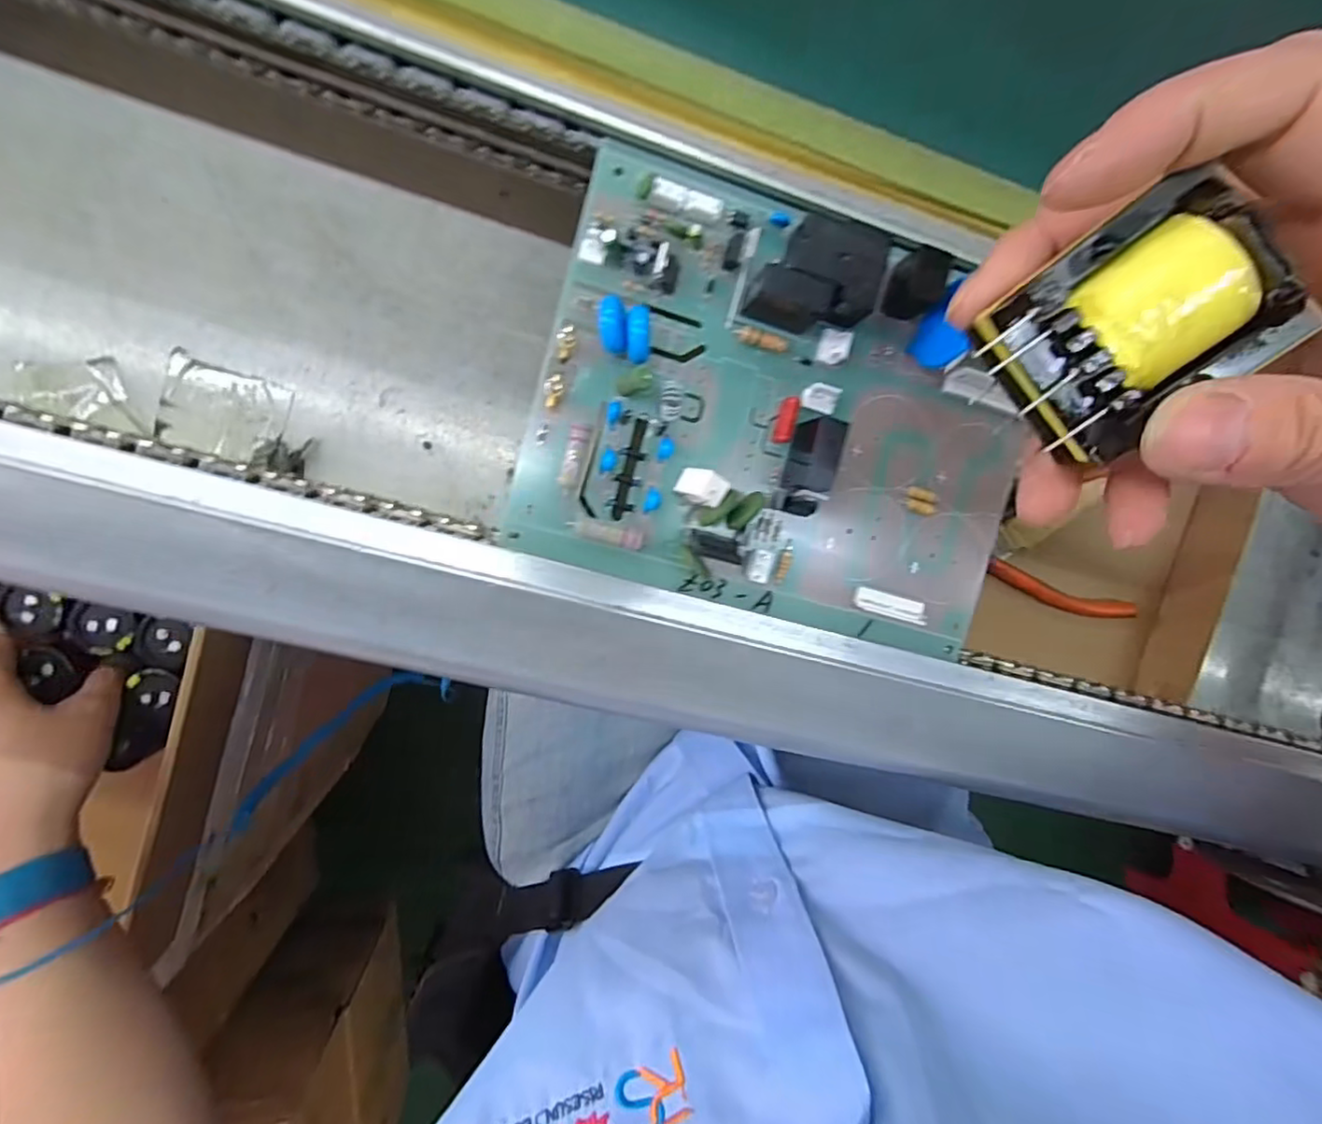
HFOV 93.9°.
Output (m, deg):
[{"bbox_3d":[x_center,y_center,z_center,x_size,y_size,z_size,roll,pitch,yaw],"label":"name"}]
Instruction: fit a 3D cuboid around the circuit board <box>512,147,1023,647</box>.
[{"bbox_3d":[0.050,-0.050,0.220,0.181,0.025,0.138,15,93,-9],"label":"circuit board"}]

